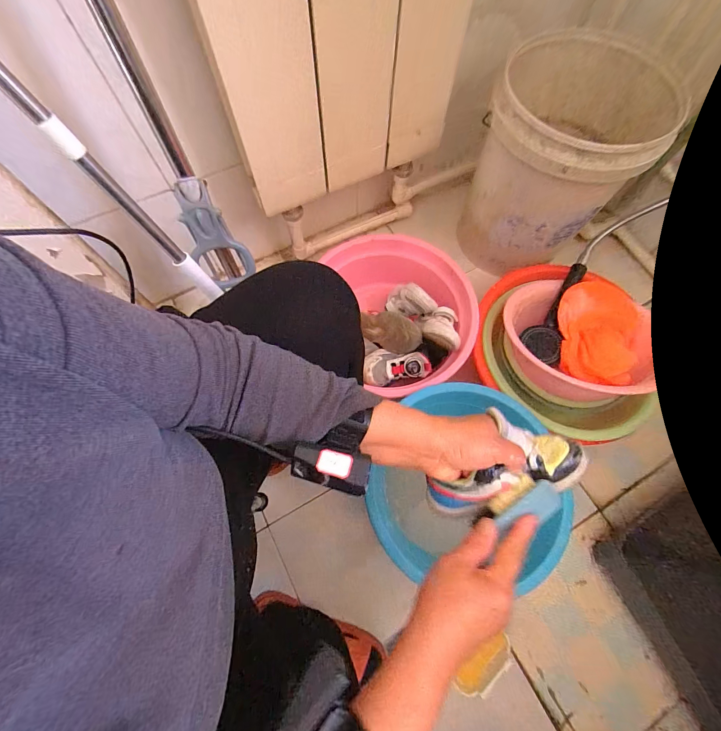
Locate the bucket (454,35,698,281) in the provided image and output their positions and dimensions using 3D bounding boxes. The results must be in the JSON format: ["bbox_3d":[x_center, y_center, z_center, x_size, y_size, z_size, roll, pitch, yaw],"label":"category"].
[{"bbox_3d":[0.387,-0.412,0.721,0.275,0.335,0.296,0,70,-1],"label":"bucket"}]

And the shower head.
[{"bbox_3d":[0.403,-0.102,0.671,0.079,0.055,0.211,35,73,11],"label":"shower head"}]

